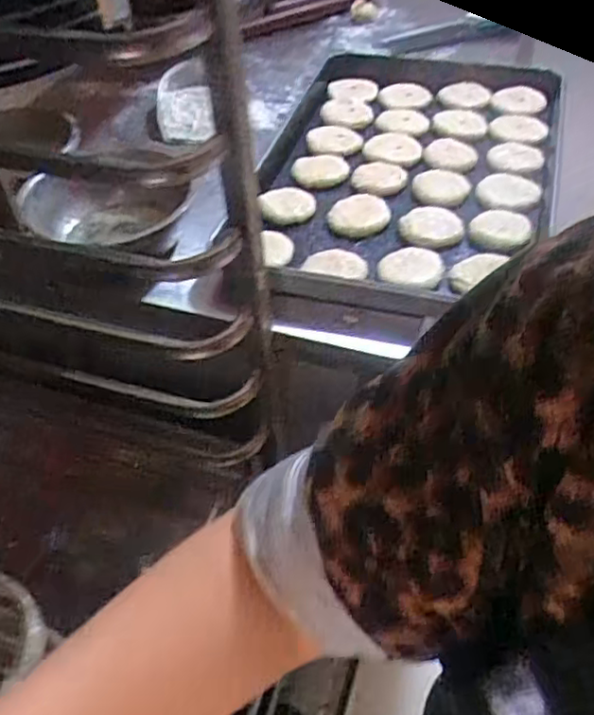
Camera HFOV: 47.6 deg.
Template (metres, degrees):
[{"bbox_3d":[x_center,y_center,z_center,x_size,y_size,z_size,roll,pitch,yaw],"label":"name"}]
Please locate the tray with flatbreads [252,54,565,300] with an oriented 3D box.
[{"bbox_3d":[0.162,-0.300,0.988,0.412,0.051,0.656,12,49,14],"label":"tray with flatbreads"}]

